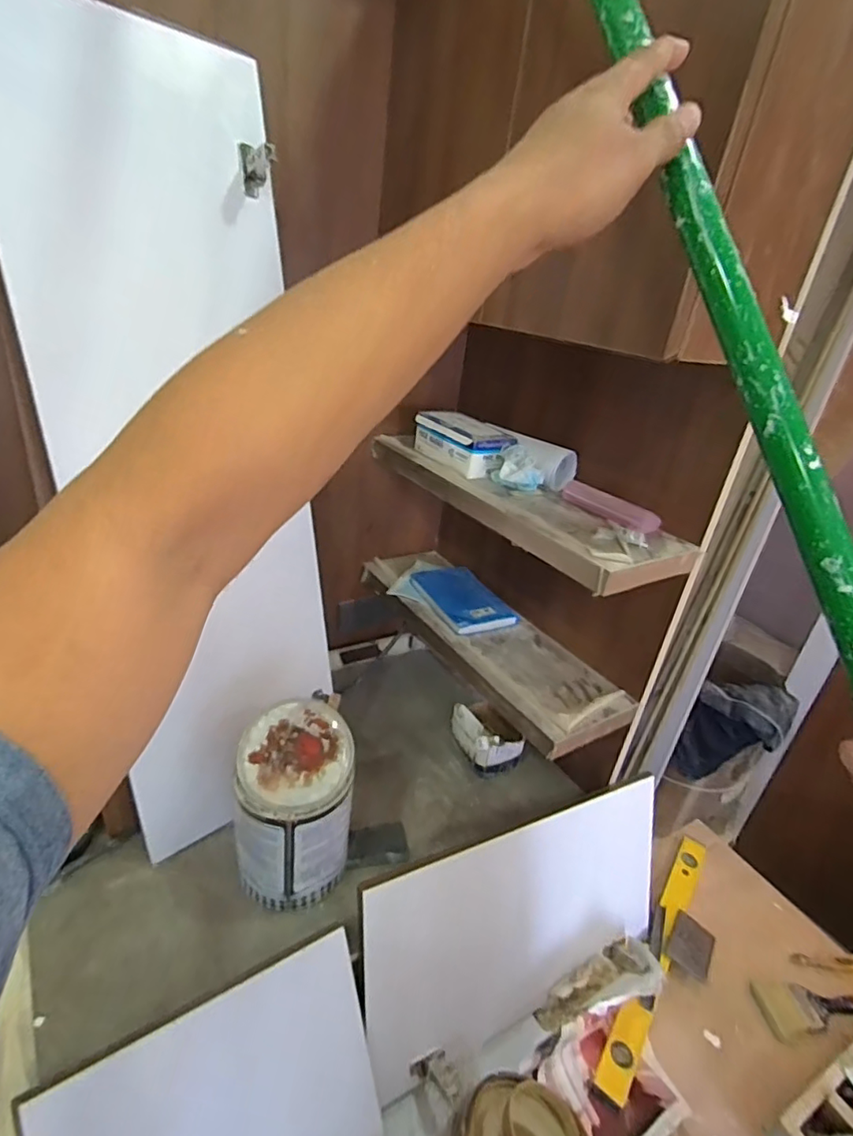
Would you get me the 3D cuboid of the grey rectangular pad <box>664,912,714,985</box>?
[{"bbox_3d":[0.517,0.729,1.077,0.077,0.021,0.113,24,31,29],"label":"grey rectangular pad"}]

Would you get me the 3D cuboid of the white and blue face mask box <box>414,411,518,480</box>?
[{"bbox_3d":[0.067,-0.233,1.029,0.101,0.069,0.200,-13,33,-34],"label":"white and blue face mask box"}]

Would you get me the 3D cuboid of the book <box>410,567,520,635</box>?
[{"bbox_3d":[0.068,0.060,1.138,0.141,0.026,0.225,-8,31,-28],"label":"book"}]

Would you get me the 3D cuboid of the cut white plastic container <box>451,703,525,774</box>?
[{"bbox_3d":[0.117,0.329,1.105,0.112,0.085,0.134,-5,29,-23],"label":"cut white plastic container"}]

